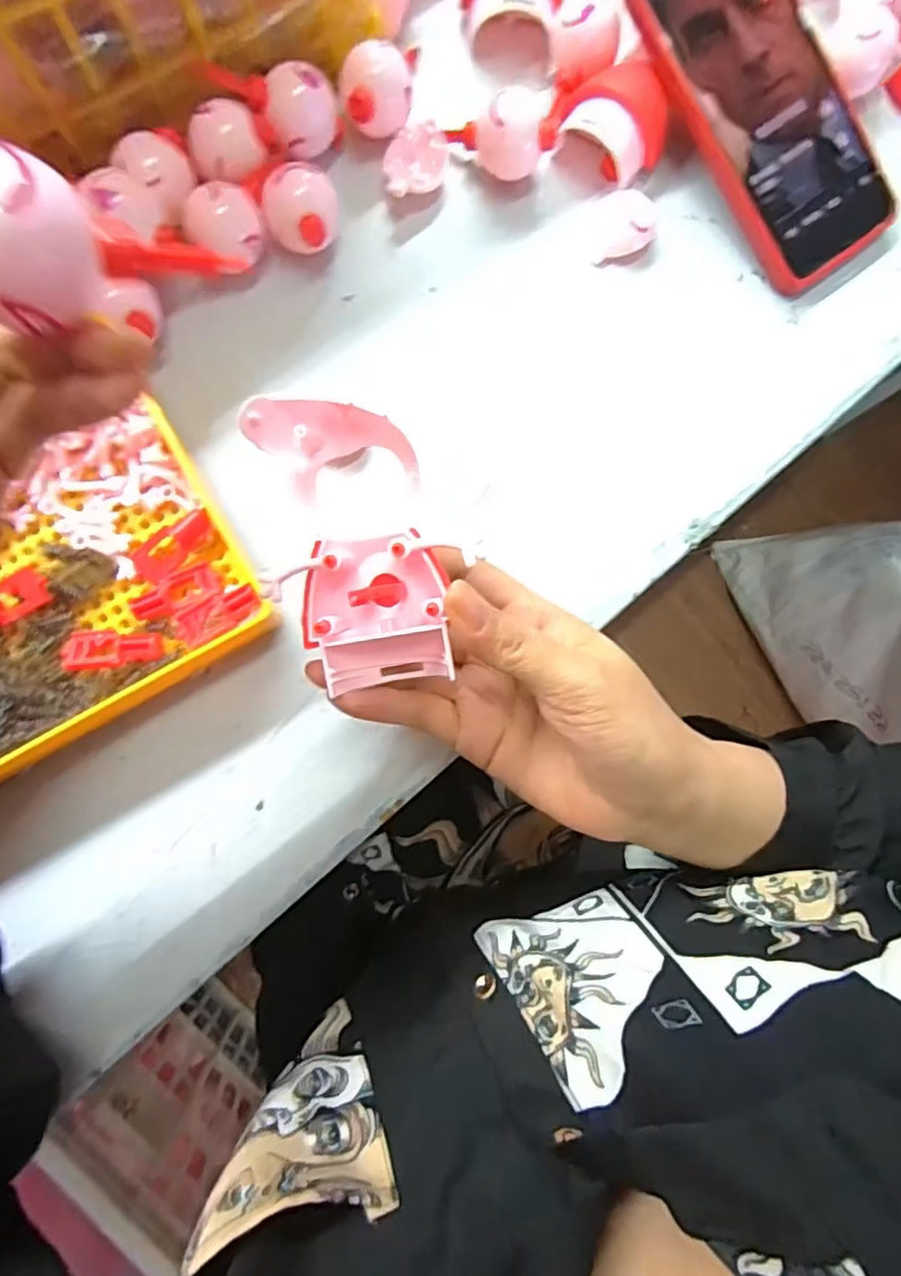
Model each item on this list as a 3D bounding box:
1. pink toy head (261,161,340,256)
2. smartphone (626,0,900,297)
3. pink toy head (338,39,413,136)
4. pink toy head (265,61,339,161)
[{"bbox_3d":[-0.069,-0.197,0.292,0.033,0.031,0.031,0,85,-3],"label":"pink toy head"},{"bbox_3d":[0.155,-0.260,0.302,0.077,0.009,0.165,-35,100,-5],"label":"smartphone"},{"bbox_3d":[-0.035,-0.260,0.301,0.032,0.032,0.028,-14,86,-4],"label":"pink toy head"},{"bbox_3d":[-0.069,-0.245,0.297,0.031,0.035,0.028,-7,85,-3],"label":"pink toy head"}]

